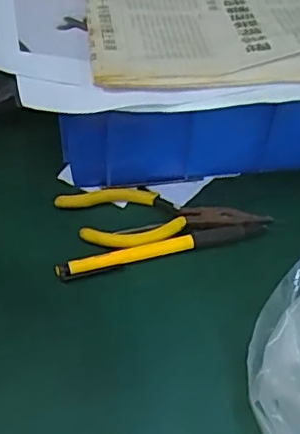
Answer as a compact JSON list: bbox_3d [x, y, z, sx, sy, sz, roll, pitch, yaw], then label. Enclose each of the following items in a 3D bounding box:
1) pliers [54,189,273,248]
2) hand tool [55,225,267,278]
[{"bbox_3d":[0.009,-0.001,0.395,0.138,0.010,0.047,-1,50,-7],"label":"pliers"},{"bbox_3d":[0.009,0.020,0.379,0.138,0.008,0.014,-9,52,-13],"label":"hand tool"}]

